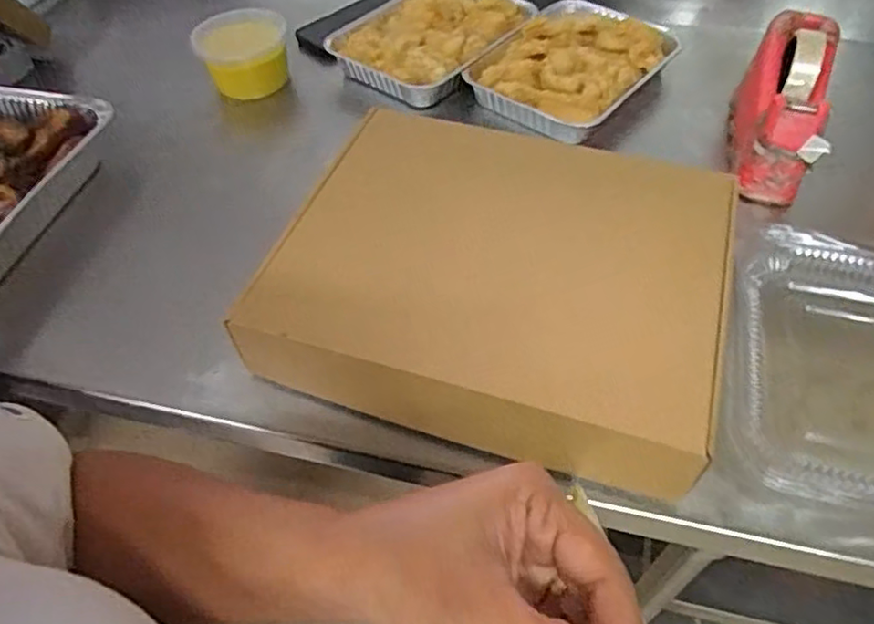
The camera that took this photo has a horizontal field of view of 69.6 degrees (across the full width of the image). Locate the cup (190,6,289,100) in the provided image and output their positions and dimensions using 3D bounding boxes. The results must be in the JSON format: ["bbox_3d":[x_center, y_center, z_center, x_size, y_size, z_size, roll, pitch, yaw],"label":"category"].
[{"bbox_3d":[-0.248,-0.333,0.811,0.116,0.063,0.107,-9,52,-4],"label":"cup"}]

